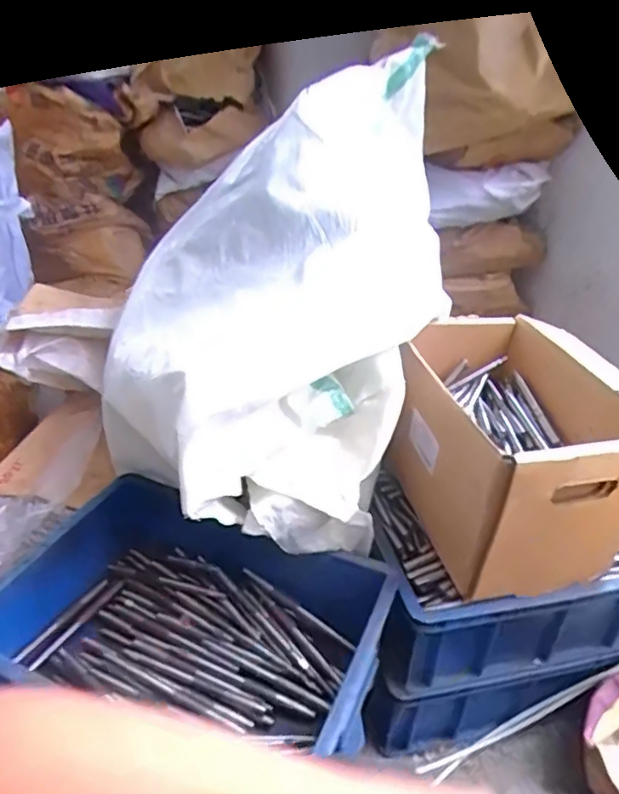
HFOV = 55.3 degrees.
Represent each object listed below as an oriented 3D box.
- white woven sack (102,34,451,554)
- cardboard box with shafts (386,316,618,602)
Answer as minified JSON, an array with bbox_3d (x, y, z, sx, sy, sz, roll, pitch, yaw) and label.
[{"bbox_3d":[-0.051,-0.156,0.826,0.419,0.244,0.717,8,58,7],"label":"white woven sack"},{"bbox_3d":[0.255,0.052,0.756,0.248,0.189,0.318,-6,33,-15],"label":"cardboard box with shafts"}]

